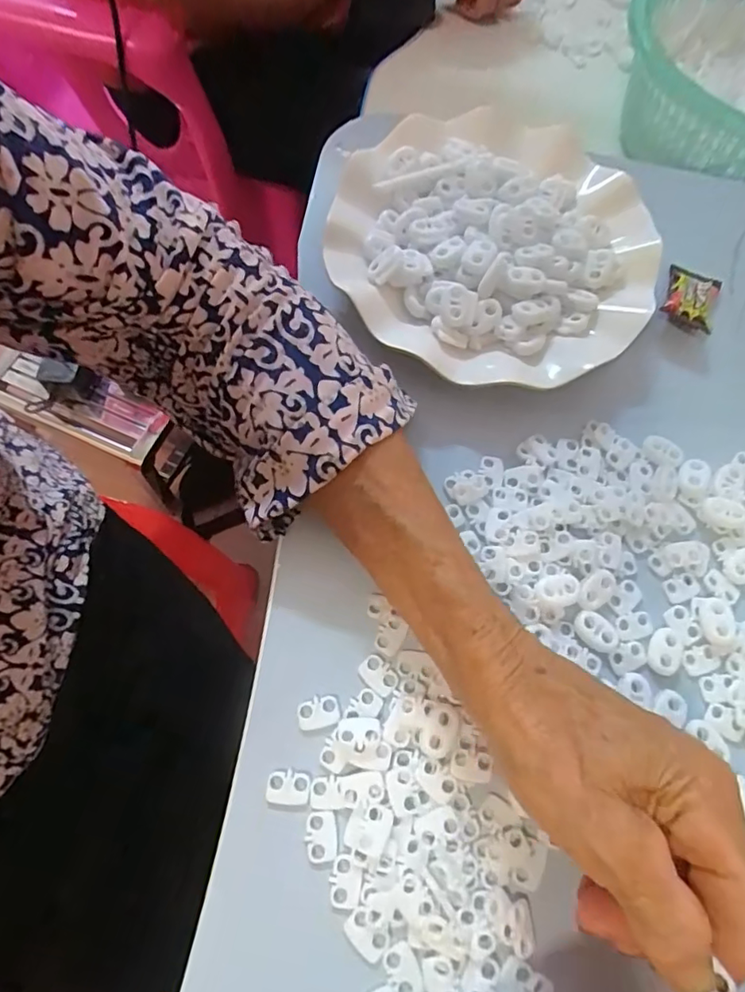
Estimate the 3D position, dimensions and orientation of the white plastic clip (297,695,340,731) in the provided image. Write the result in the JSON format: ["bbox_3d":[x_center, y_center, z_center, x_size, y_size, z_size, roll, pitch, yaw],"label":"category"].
[{"bbox_3d":[-0.024,0.095,0.240,0.018,0.004,0.013,-5,68,-7],"label":"white plastic clip"}]

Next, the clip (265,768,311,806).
[{"bbox_3d":[-0.035,0.122,0.229,0.018,0.004,0.013,8,67,-2],"label":"clip"}]

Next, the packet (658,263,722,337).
[{"bbox_3d":[0.189,-0.120,0.326,0.030,0.012,0.049,25,68,6],"label":"packet"}]

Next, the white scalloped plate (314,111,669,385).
[{"bbox_3d":[0.069,-0.142,0.318,0.178,0.045,0.180,2,67,-4],"label":"white scalloped plate"}]

